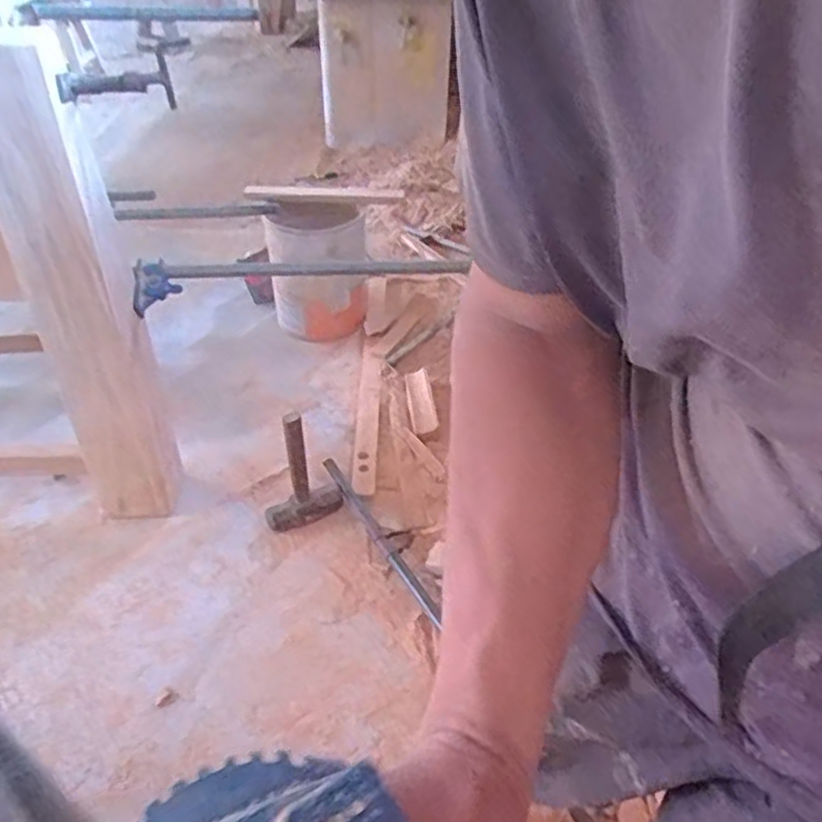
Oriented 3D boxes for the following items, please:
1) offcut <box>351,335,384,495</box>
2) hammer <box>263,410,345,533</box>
[{"bbox_3d":[-0.108,-0.001,1.879,0.063,0.035,0.577,1,39,-1],"label":"offcut"},{"bbox_3d":[-0.228,0.118,1.507,0.173,0.285,0.052,-19,43,-23],"label":"hammer"}]

